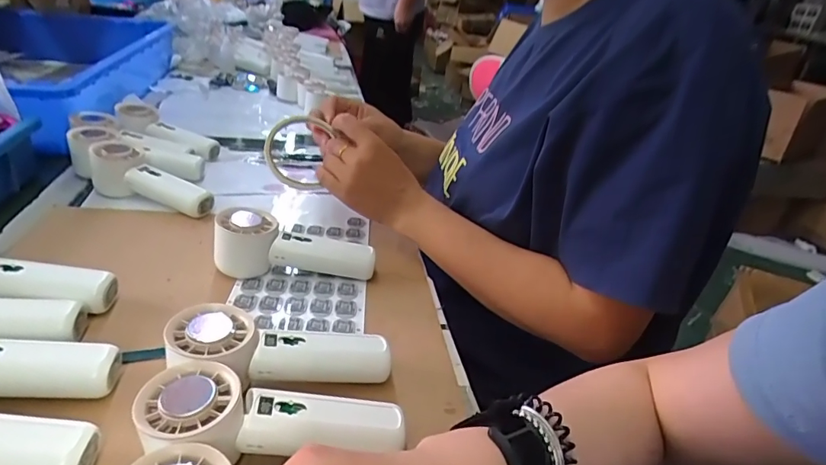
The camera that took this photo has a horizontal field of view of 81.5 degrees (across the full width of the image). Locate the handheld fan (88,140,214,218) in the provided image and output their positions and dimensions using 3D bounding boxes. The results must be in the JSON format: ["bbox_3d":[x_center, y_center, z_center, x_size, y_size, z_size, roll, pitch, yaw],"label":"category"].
[{"bbox_3d":[-0.317,-0.058,0.583,0.159,0.051,0.043,23,32,5],"label":"handheld fan"}]

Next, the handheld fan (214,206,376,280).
[{"bbox_3d":[-0.119,0.015,0.489,0.156,0.063,0.054,12,27,-17],"label":"handheld fan"}]

